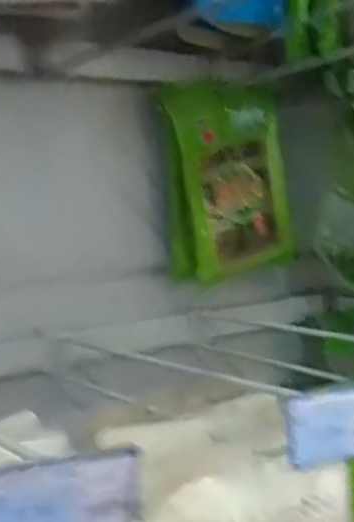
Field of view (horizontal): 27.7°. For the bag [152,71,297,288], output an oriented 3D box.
[{"bbox_3d":[0.059,-0.092,0.807,0.164,0.218,0.045,-13,13,-30],"label":"bag"}]

